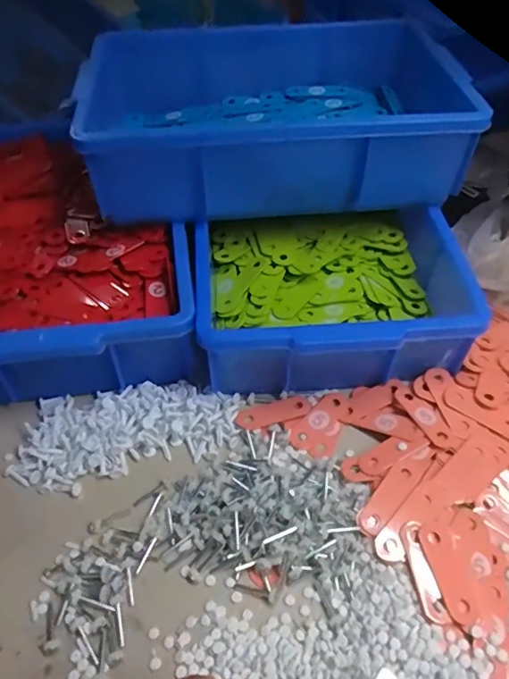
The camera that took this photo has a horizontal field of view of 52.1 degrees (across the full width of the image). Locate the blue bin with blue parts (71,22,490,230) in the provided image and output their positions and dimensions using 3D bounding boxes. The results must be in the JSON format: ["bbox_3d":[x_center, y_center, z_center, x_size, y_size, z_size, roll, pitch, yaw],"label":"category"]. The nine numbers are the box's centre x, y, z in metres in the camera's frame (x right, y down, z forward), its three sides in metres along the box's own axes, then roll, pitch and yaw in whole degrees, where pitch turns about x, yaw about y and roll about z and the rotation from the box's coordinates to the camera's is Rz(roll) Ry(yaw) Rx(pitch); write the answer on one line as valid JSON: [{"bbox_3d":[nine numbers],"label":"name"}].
[{"bbox_3d":[0.014,-0.237,0.548,0.354,0.104,0.250,-5,51,-3],"label":"blue bin with blue parts"}]

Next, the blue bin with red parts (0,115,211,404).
[{"bbox_3d":[-0.196,-0.103,0.547,0.241,0.092,0.362,-9,51,-6],"label":"blue bin with red parts"}]

